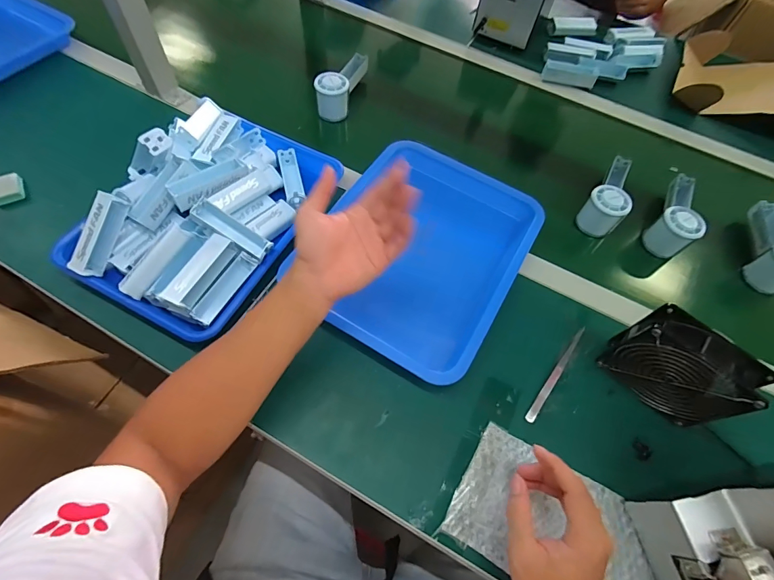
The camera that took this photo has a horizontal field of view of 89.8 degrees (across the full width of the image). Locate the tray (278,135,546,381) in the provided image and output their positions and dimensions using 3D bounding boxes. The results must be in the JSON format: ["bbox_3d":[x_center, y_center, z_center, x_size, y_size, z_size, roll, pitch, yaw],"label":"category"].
[{"bbox_3d":[0.050,-0.065,0.538,0.258,0.044,0.339,27,62,10],"label":"tray"}]

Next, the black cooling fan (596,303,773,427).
[{"bbox_3d":[0.318,0.087,0.430,0.114,0.112,0.048,38,64,16],"label":"black cooling fan"}]

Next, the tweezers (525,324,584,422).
[{"bbox_3d":[0.209,0.101,0.479,0.011,0.005,0.146,35,63,14],"label":"tweezers"}]

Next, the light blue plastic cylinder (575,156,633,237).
[{"bbox_3d":[0.353,-0.154,0.608,0.053,0.059,0.152,32,63,13],"label":"light blue plastic cylinder"}]

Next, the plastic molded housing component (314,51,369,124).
[{"bbox_3d":[-0.076,-0.371,0.691,0.048,0.060,0.146,18,60,5],"label":"plastic molded housing component"}]

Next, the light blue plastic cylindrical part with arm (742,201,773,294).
[{"bbox_3d":[0.594,-0.072,0.592,0.049,0.070,0.173,30,62,11],"label":"light blue plastic cylindrical part with arm"}]

